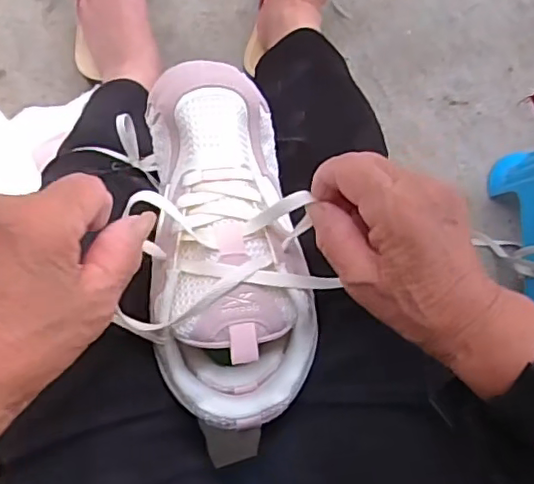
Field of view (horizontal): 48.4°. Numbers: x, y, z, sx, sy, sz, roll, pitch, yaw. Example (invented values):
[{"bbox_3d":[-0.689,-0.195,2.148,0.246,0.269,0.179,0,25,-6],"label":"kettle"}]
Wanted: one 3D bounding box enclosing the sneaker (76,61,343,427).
[{"bbox_3d":[-0.030,-0.004,0.360,0.108,0.077,0.219,-9,79,-6],"label":"sneaker"}]

